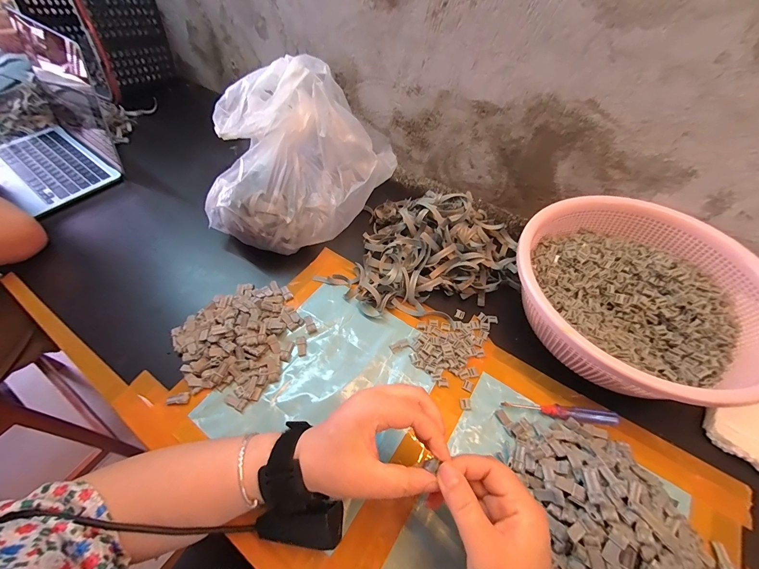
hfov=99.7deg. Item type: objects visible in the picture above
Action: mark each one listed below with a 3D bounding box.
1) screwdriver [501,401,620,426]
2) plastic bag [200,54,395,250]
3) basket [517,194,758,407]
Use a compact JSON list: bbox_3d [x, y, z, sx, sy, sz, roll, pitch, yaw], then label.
[{"bbox_3d":[0.202,0.142,0.359,0.121,0.009,0.013,7,54,5],"label":"screwdriver"},{"bbox_3d":[-0.133,-0.202,0.505,0.293,0.195,0.216,-38,63,-25],"label":"plastic bag"},{"bbox_3d":[0.294,0.026,0.388,0.255,0.107,0.253,0,54,-1],"label":"basket"}]

